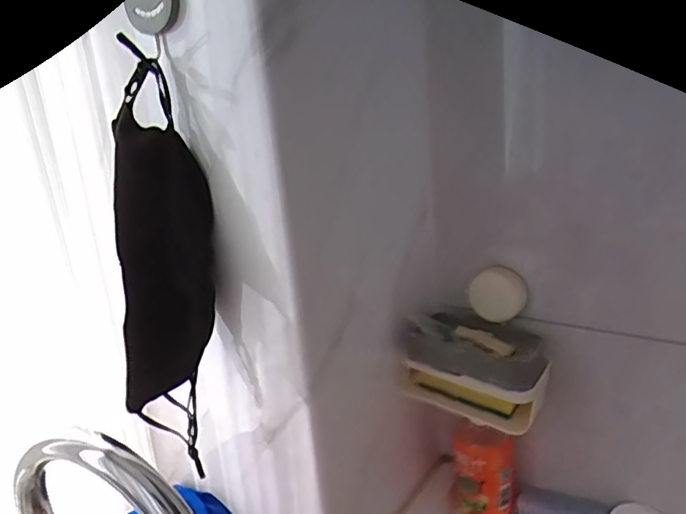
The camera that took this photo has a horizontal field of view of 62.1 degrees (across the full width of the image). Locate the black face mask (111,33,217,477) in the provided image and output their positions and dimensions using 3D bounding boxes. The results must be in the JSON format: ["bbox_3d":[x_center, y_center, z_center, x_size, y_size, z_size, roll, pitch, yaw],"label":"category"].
[{"bbox_3d":[-0.142,0.003,0.468,0.075,0.306,0.015,-4,4,-24],"label":"black face mask"}]

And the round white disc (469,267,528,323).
[{"bbox_3d":[0.162,0.039,0.600,0.060,0.064,0.020,2,20,23],"label":"round white disc"}]

